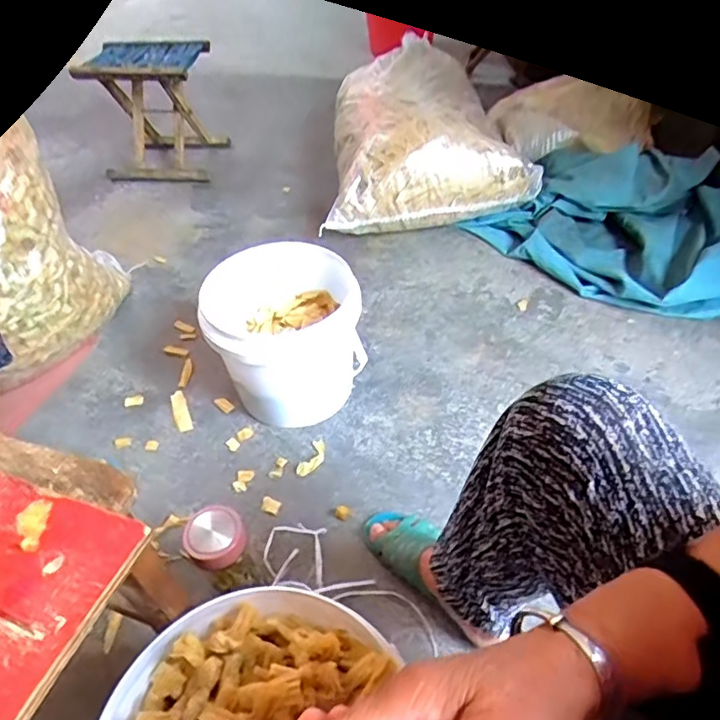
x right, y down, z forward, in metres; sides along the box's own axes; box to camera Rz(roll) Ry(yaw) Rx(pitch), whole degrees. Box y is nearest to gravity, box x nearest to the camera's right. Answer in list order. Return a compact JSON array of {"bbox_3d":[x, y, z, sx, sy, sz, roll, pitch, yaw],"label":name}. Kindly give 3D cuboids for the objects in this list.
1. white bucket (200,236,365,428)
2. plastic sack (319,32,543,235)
[{"bbox_3d":[-0.130,-0.050,0.987,0.250,0.238,0.238,-2,45,2],"label":"white bucket"},{"bbox_3d":[0.154,-0.555,1.389,0.466,0.281,0.452,-4,45,0],"label":"plastic sack"}]

